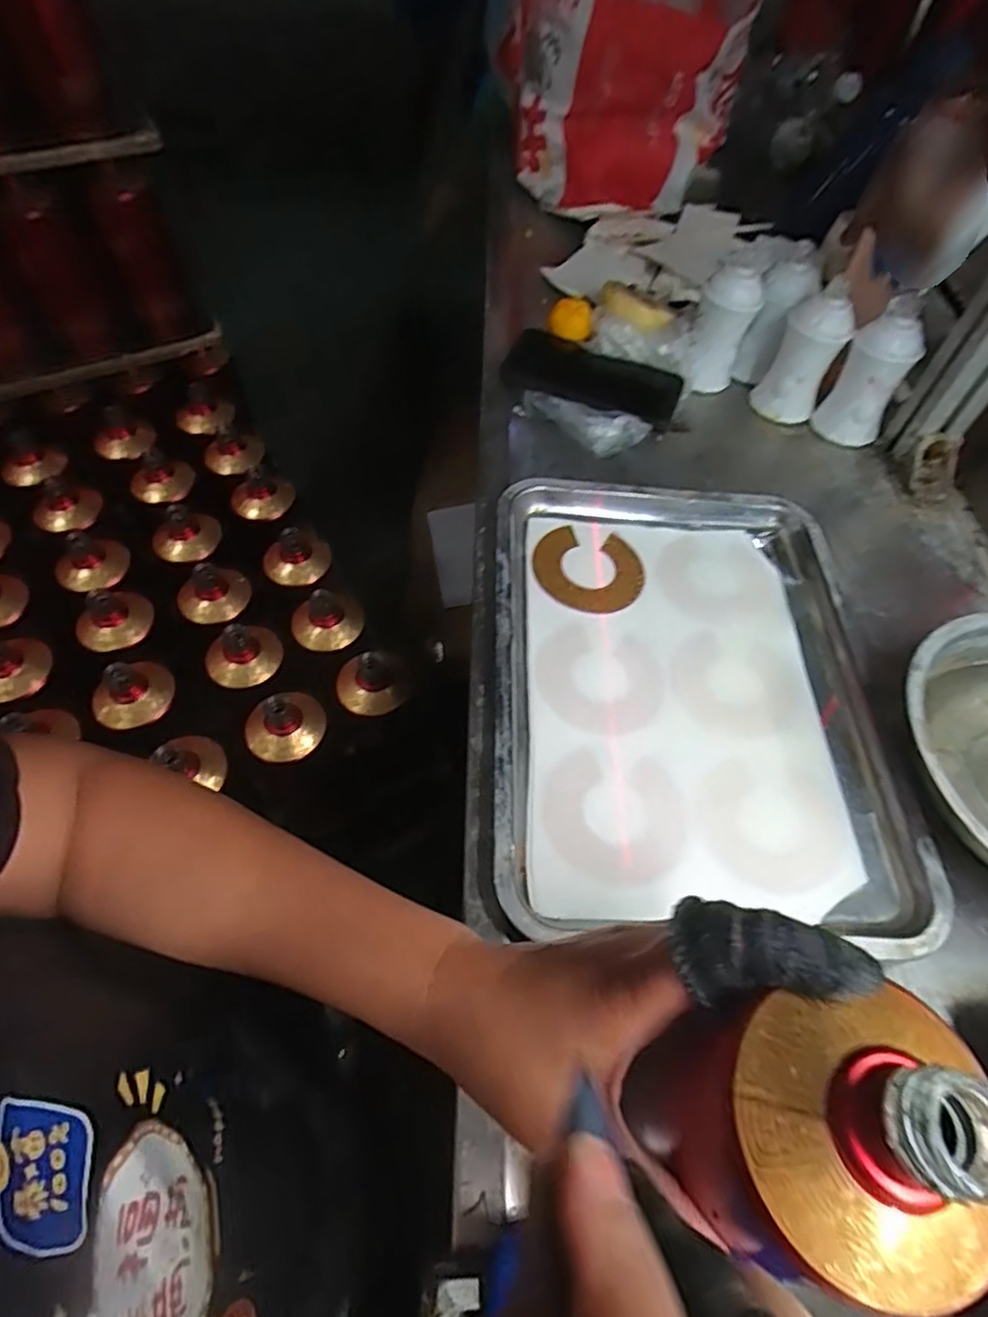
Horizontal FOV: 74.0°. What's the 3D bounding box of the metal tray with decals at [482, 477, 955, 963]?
[{"bbox_3d":[0.128,0.008,0.441,0.262,0.026,0.330,2,57,-3],"label":"metal tray with decals"}]

